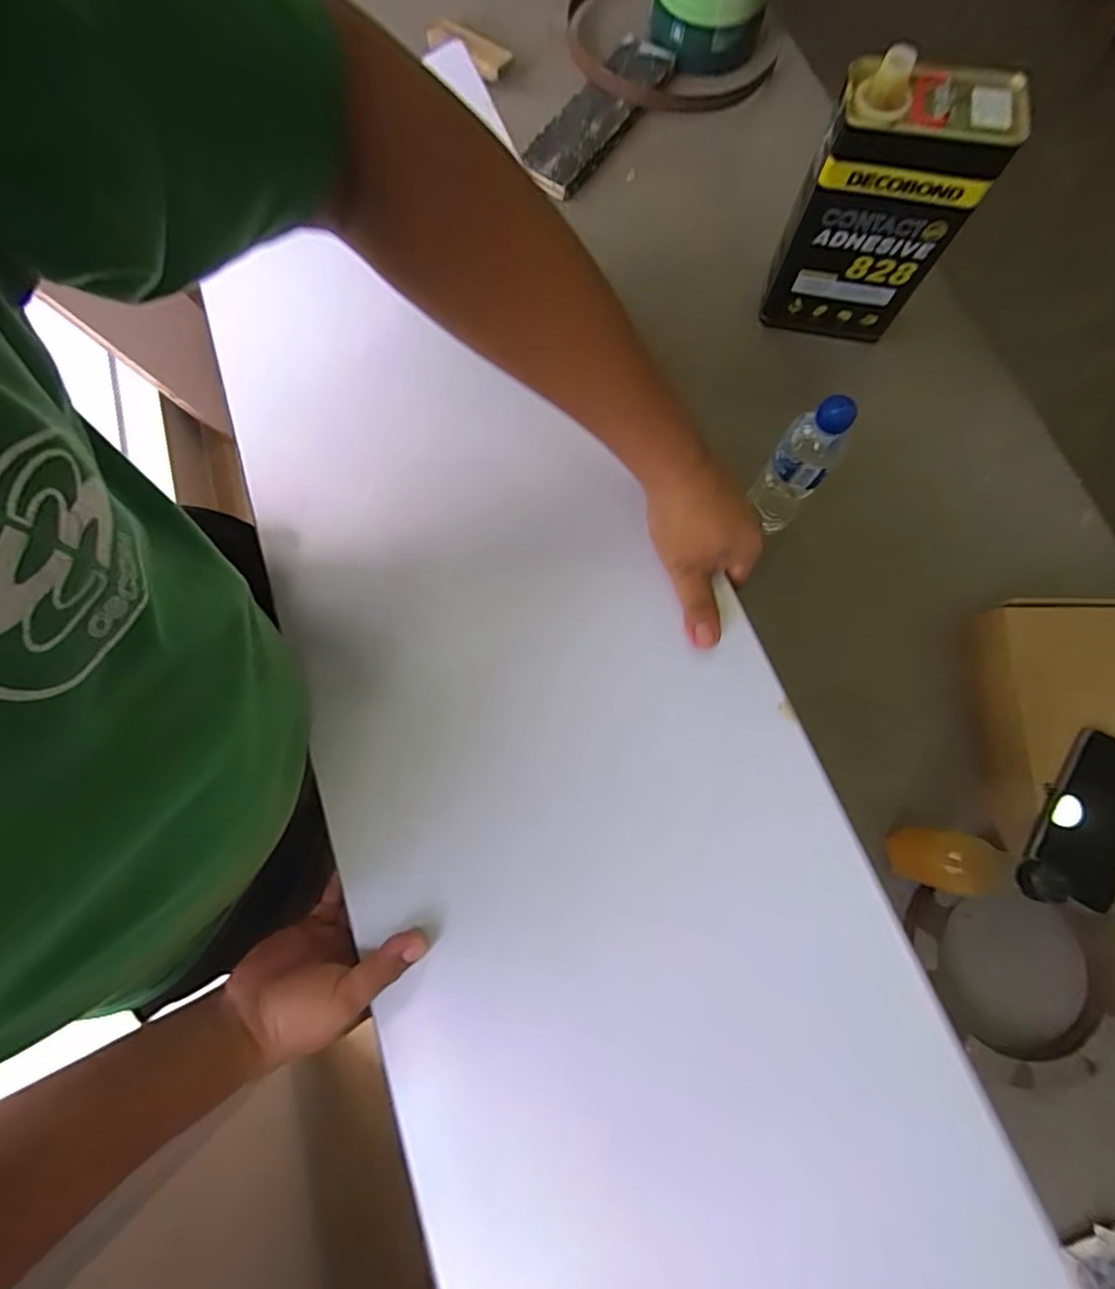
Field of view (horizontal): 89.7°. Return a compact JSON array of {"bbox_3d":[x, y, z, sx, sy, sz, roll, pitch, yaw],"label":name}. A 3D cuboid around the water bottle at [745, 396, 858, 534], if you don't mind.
[{"bbox_3d":[0.255,-0.187,0.587,0.070,0.186,0.077,36,81,8],"label":"water bottle"}]

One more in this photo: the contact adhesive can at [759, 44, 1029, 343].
[{"bbox_3d":[0.354,-0.481,0.645,0.170,0.262,0.088,9,78,3],"label":"contact adhesive can"}]

